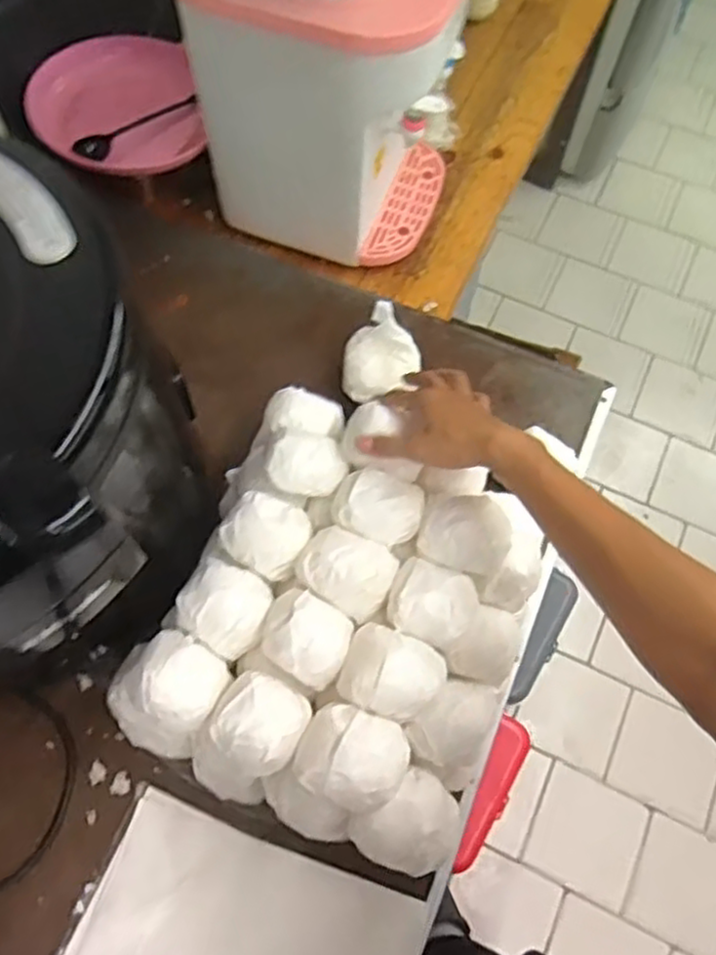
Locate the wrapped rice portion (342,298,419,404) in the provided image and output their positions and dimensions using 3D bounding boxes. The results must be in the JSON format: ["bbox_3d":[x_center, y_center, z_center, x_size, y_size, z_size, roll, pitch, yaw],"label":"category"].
[{"bbox_3d":[0.024,-0.136,0.820,0.085,0.077,0.090,1,66,-1],"label":"wrapped rice portion"}]

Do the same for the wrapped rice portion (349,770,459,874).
[{"bbox_3d":[0.048,0.306,0.630,0.091,0.071,0.076,-34,71,-15],"label":"wrapped rice portion"}]

